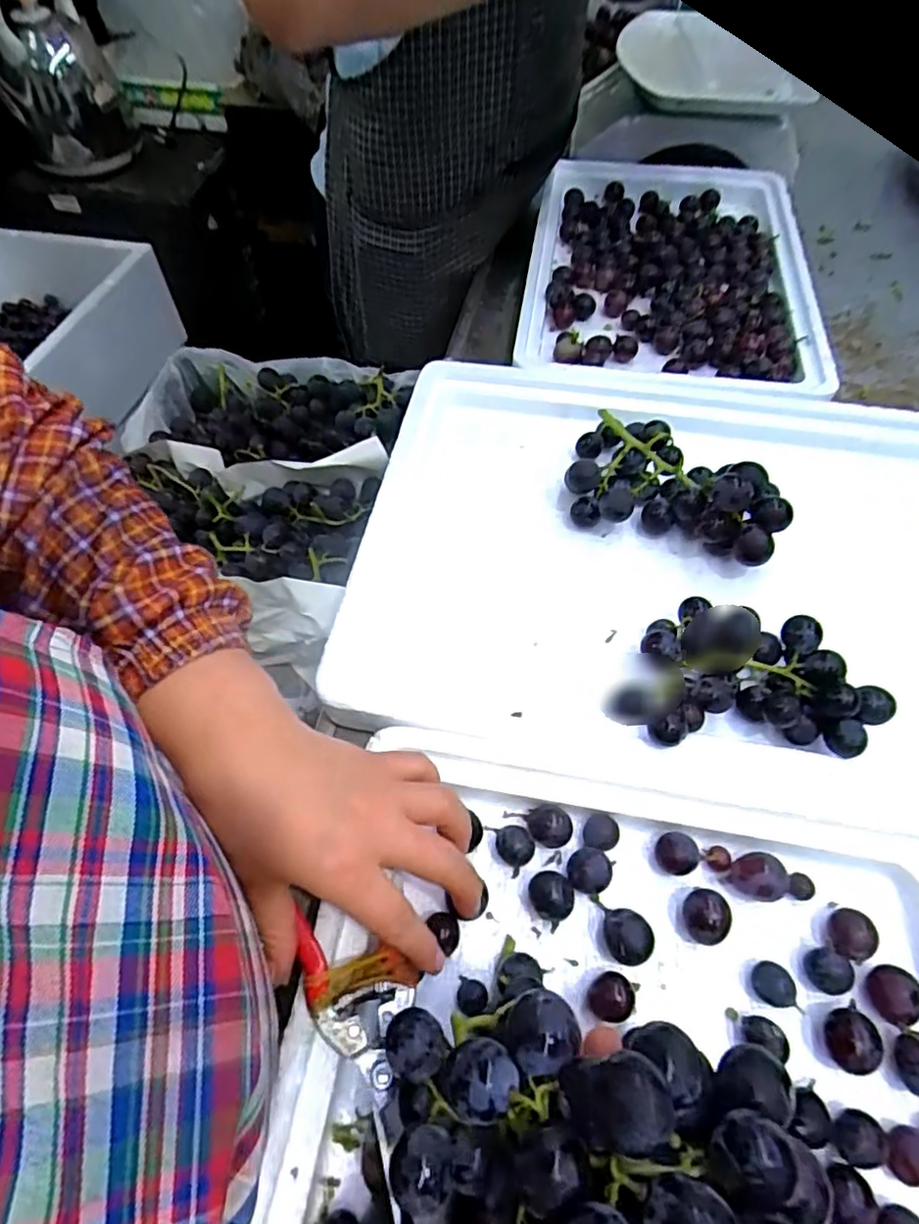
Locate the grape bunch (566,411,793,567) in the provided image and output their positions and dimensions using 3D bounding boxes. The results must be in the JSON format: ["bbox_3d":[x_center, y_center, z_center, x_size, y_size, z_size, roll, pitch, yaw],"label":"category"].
[{"bbox_3d":[0.174,-0.106,0.509,0.171,0.067,0.105,20,59,13],"label":"grape bunch"}]

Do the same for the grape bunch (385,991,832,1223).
[{"bbox_3d":[0.037,0.185,0.216,0.146,0.075,0.091,-10,55,26],"label":"grape bunch"}]

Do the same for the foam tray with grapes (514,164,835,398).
[{"bbox_3d":[0.235,-0.386,0.723,0.306,0.055,0.441,8,57,6],"label":"foam tray with grapes"}]

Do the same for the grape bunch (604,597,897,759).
[{"bbox_3d":[0.186,0.042,0.421,0.164,0.046,0.106,1,57,1],"label":"grape bunch"}]

